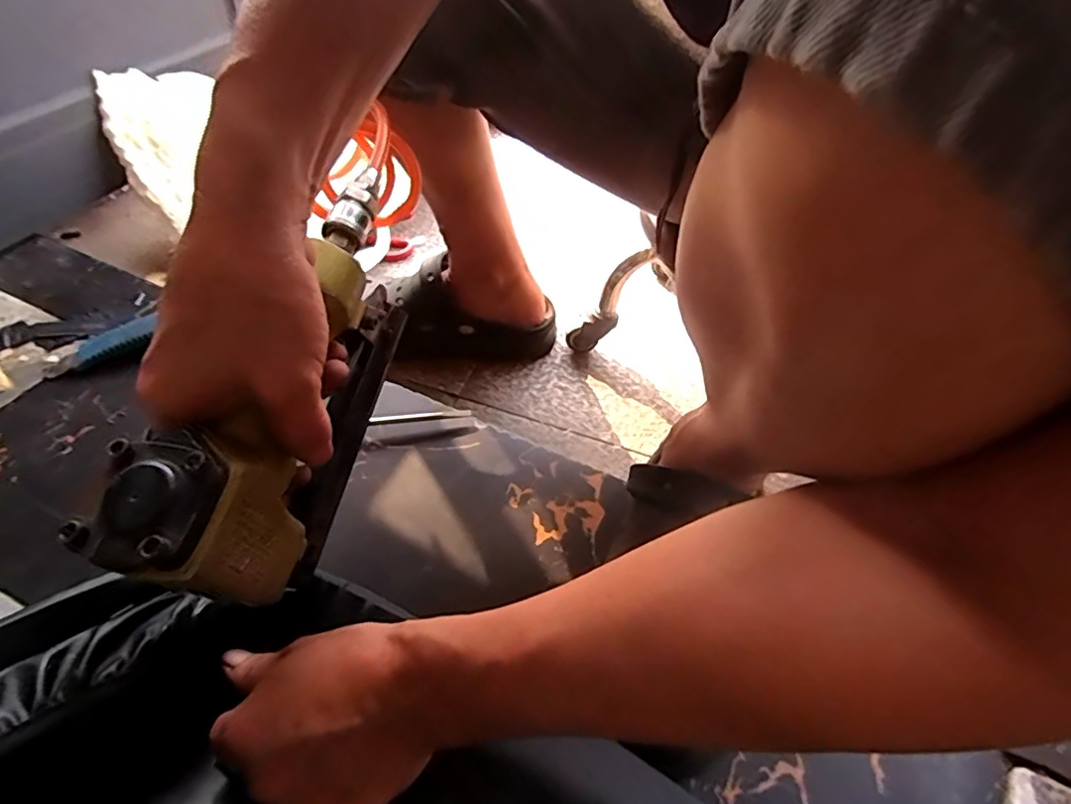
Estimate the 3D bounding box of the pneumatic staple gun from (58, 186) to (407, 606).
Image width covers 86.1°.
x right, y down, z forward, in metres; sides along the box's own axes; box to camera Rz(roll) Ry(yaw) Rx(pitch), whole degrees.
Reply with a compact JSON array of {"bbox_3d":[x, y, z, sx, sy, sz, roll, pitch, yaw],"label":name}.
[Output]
[{"bbox_3d":[-0.113,0.002,0.289,0.045,0.115,0.213,14,49,7],"label":"pneumatic staple gun"}]

